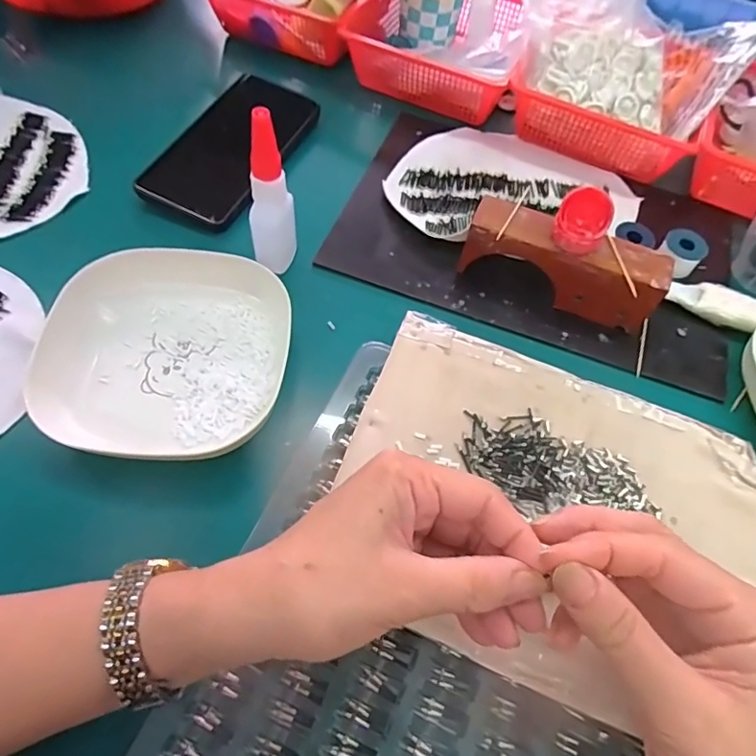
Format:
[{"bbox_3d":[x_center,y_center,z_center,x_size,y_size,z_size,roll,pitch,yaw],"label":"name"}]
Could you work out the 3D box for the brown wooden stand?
[{"bbox_3d":[0.127,-0.077,0.371,0.132,0.050,0.035,20,60,6],"label":"brown wooden stand"}]

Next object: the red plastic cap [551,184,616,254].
[{"bbox_3d":[0.130,-0.100,0.338,0.032,0.028,0.028,29,62,11],"label":"red plastic cap"}]

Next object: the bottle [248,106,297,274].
[{"bbox_3d":[-0.070,-0.112,0.340,0.020,0.112,0.029,21,60,7],"label":"bottle"}]

